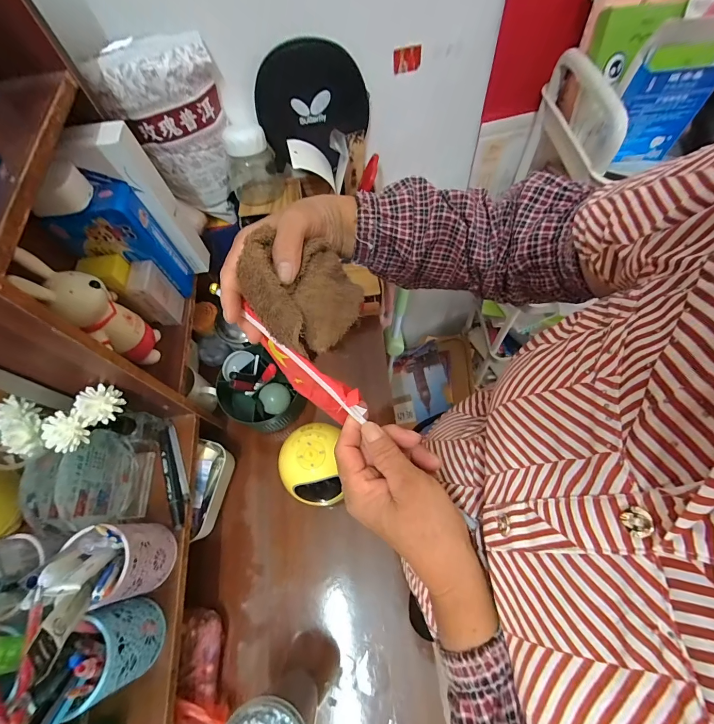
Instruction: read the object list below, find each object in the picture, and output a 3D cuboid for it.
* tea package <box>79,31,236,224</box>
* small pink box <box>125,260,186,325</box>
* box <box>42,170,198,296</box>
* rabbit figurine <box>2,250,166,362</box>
[{"bbox_3d":[-0.256,-0.331,0.515,0.149,0.234,0.040,-26,66,-9],"label":"tea package"},{"bbox_3d":[-0.307,-0.103,0.526,0.036,0.091,0.053,1,65,4],"label":"small pink box"},{"bbox_3d":[-0.334,-0.167,0.498,0.101,0.181,0.053,-9,64,-1],"label":"box"},{"bbox_3d":[-0.337,-0.063,0.451,0.063,0.193,0.060,31,70,16],"label":"rabbit figurine"}]

